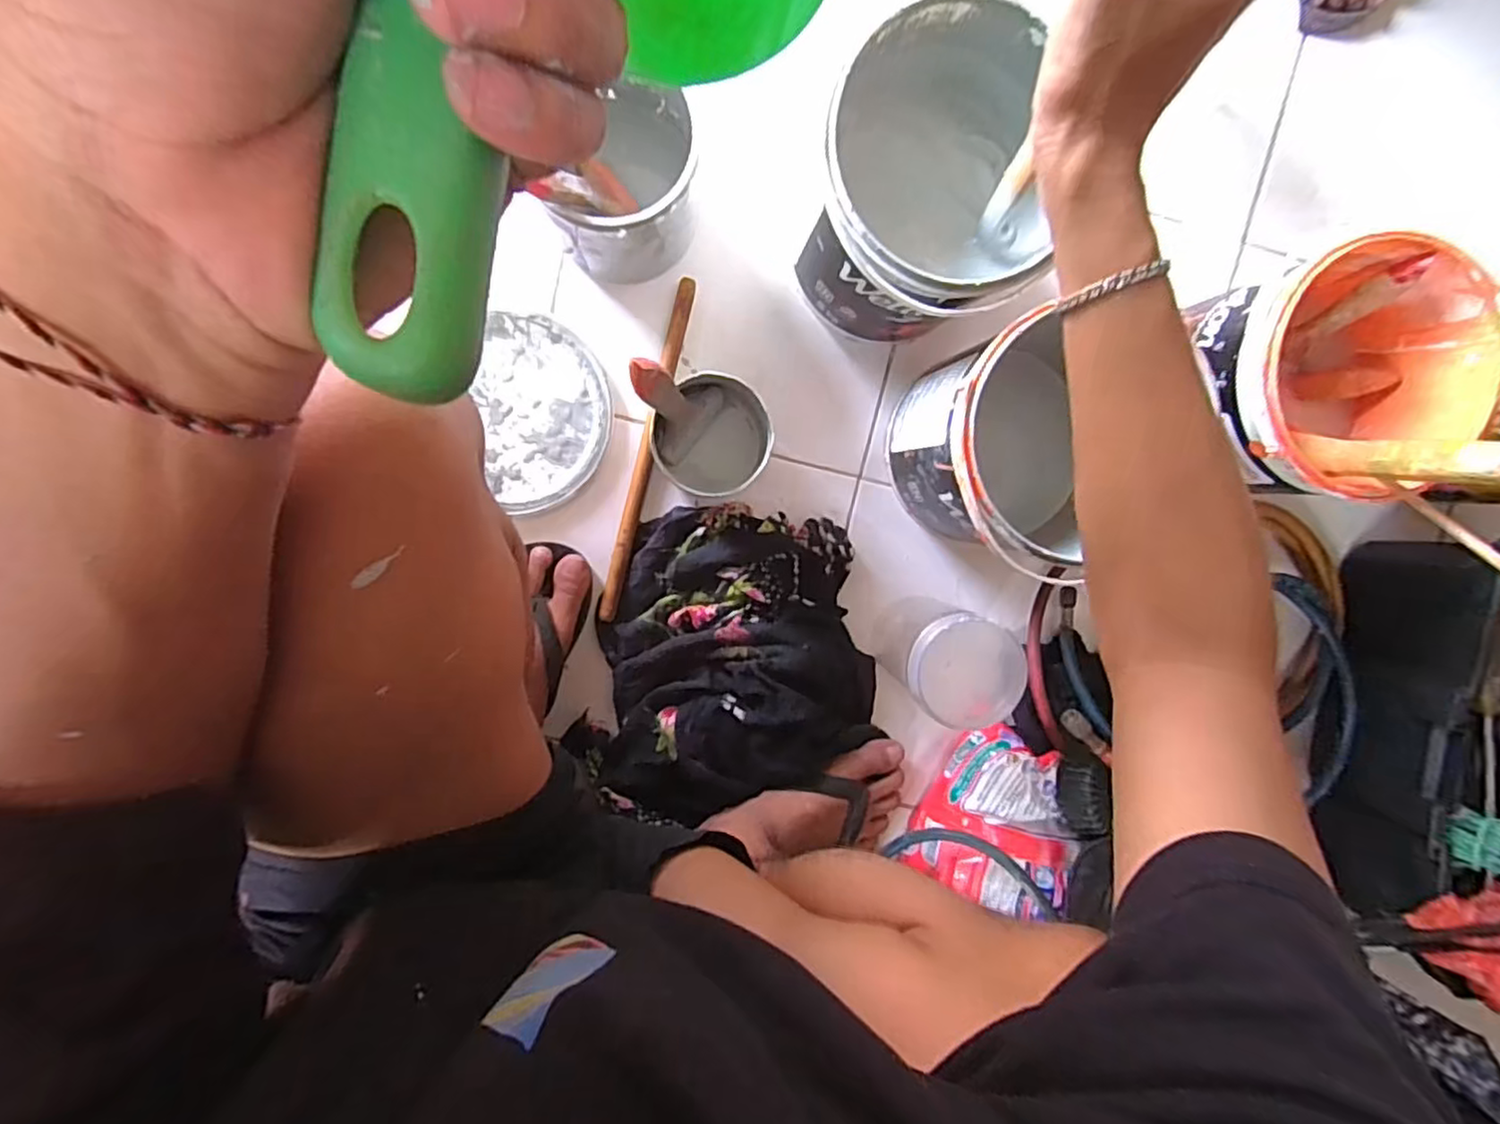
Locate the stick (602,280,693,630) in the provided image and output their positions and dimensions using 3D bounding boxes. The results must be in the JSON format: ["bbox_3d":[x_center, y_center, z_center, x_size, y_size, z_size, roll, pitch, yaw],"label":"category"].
[{"bbox_3d":[-0.092,-0.098,0.595,0.015,0.013,0.306,14,95,-7],"label":"stick"}]

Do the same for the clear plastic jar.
[{"bbox_3d":[0.167,0.082,0.584,0.089,0.128,0.100,-45,98,1],"label":"clear plastic jar"}]

